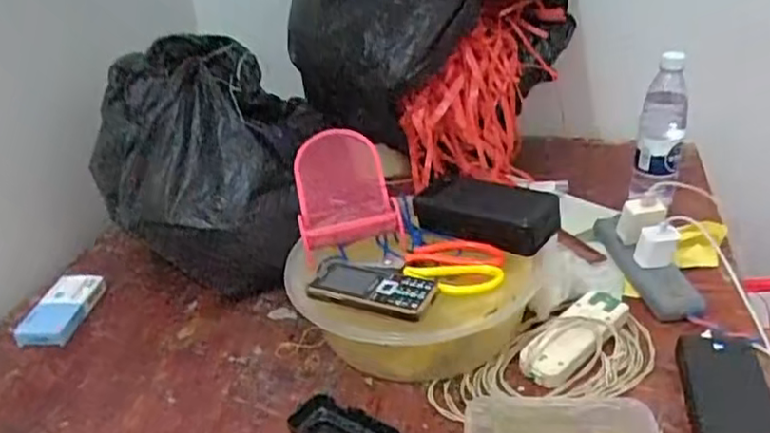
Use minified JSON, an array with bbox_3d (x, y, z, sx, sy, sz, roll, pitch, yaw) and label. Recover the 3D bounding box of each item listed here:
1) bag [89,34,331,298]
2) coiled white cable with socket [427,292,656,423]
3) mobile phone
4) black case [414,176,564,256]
[{"bbox_3d":[-0.241,-0.069,0.891,0.289,0.272,0.225,4,31,12],"label":"bag"},{"bbox_3d":[0.172,0.149,0.692,0.261,0.044,0.128,-13,31,-16],"label":"coiled white cable with socket"},{"bbox_3d":[-0.015,0.073,0.666,0.129,0.018,0.062,10,33,22],"label":"mobile phone"},{"bbox_3d":[0.112,-0.003,0.749,0.163,0.058,0.062,17,36,31],"label":"black case"}]

